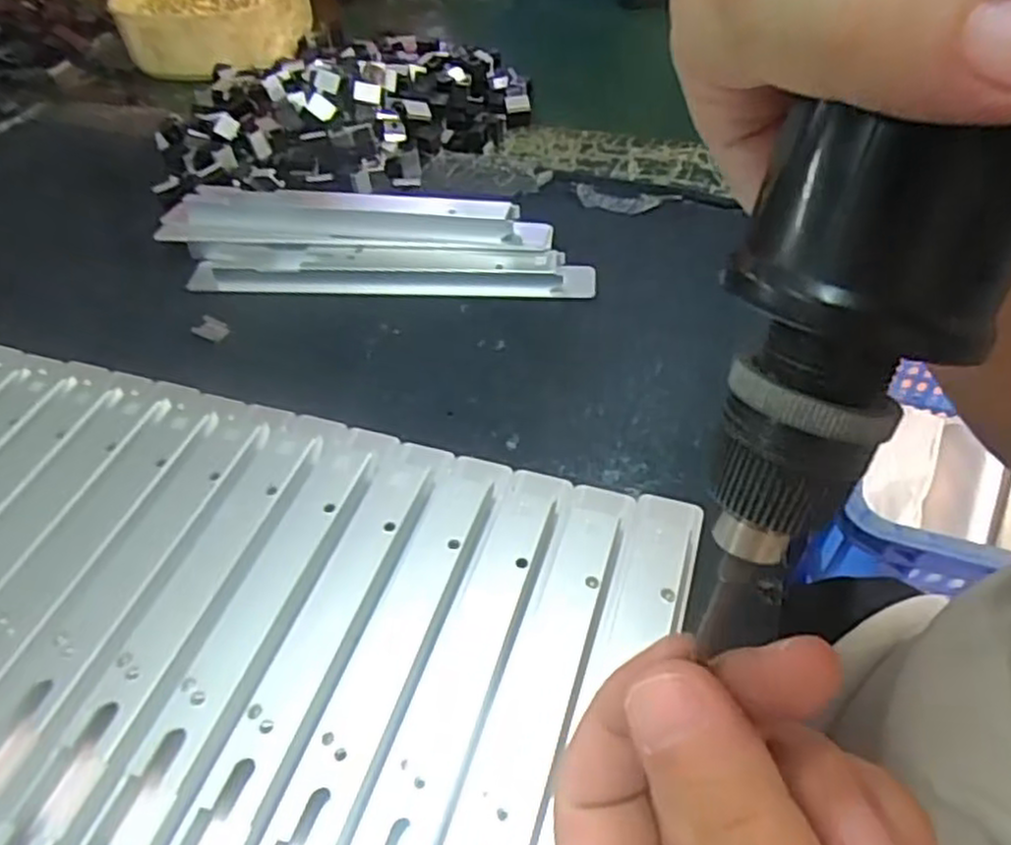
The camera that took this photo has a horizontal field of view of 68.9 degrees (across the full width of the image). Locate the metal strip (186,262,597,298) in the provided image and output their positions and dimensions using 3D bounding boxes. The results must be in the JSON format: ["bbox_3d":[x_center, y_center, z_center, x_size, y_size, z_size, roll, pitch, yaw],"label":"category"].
[{"bbox_3d":[-0.061,-0.077,0.389,0.214,0.013,0.022,1,49,4],"label":"metal strip"}]

